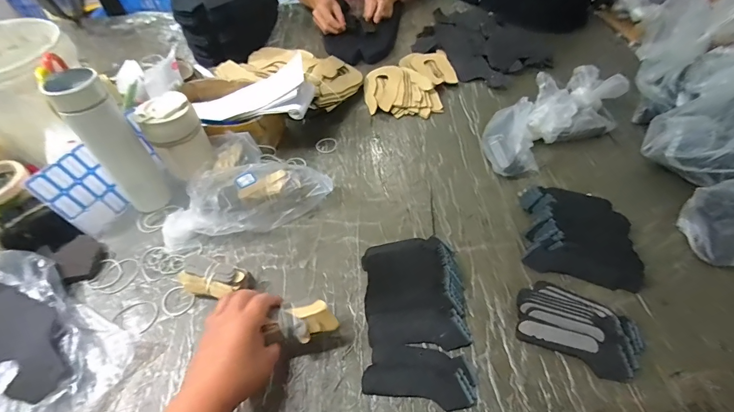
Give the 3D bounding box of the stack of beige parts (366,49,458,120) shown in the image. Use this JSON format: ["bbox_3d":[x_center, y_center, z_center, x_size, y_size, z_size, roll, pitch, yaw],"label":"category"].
[{"bbox_3d":[0.097,-0.277,0.791,0.201,0.032,0.212,-5,51,-1],"label":"stack of beige parts"}]

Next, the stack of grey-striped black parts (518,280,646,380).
[{"bbox_3d":[0.260,0.146,0.434,0.135,0.016,0.091,23,56,20],"label":"stack of grey-striped black parts"}]

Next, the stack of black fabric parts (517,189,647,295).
[{"bbox_3d":[0.311,0.033,0.515,0.146,0.023,0.157,9,52,10],"label":"stack of black fabric parts"}]

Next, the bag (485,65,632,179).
[{"bbox_3d":[0.333,-0.166,0.650,0.293,0.084,0.141,-25,54,-16],"label":"bag"}]

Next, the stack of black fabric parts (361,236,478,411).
[{"bbox_3d":[0.061,0.137,0.452,0.127,0.034,0.203,-1,51,2],"label":"stack of black fabric parts"}]

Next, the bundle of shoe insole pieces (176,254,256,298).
[{"bbox_3d":[-0.212,0.101,0.494,0.100,0.041,0.057,14,53,13],"label":"bundle of shoe insole pieces"}]

